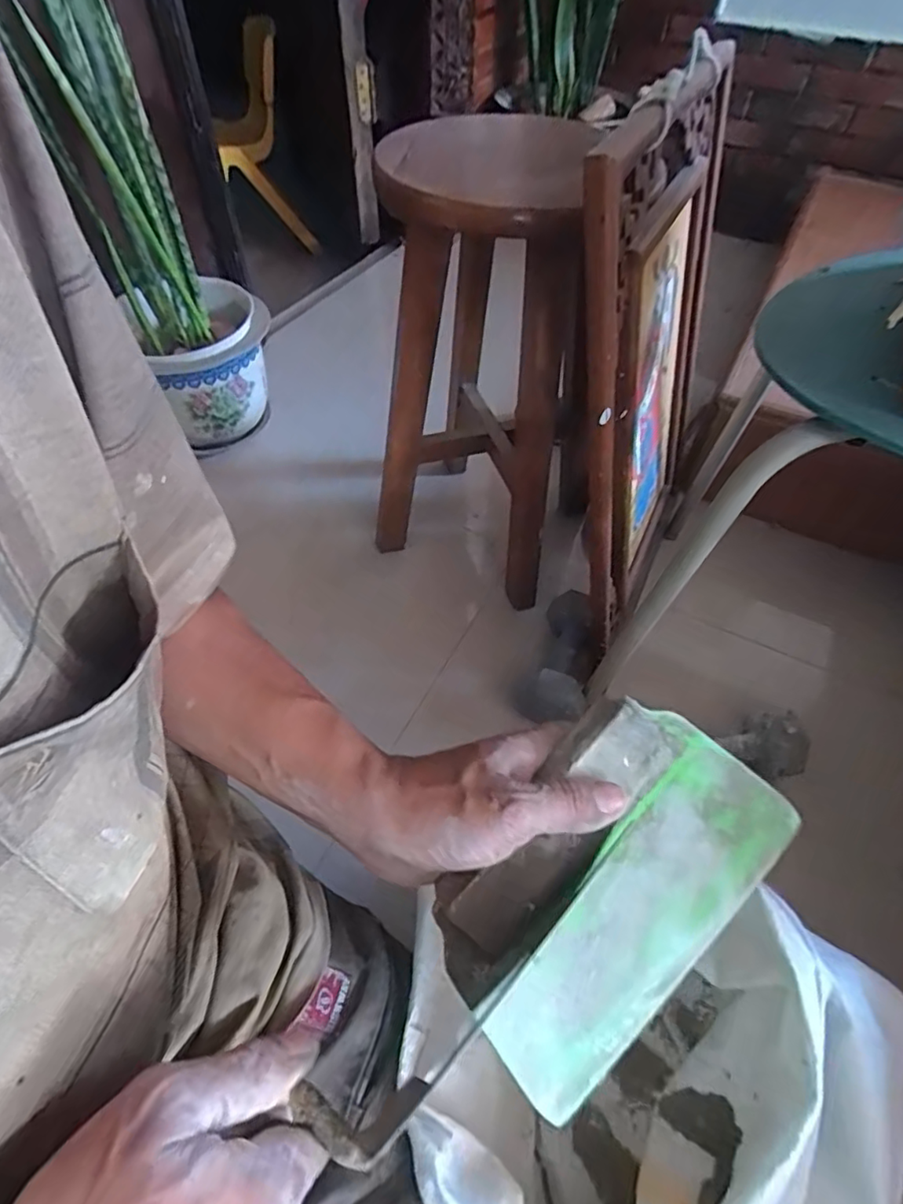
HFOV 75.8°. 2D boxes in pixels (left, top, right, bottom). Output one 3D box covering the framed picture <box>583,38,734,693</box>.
[{"bbox_3d":[0.248,-0.252,0.702,0.027,0.580,0.494,14,50,25],"label":"framed picture"}]

